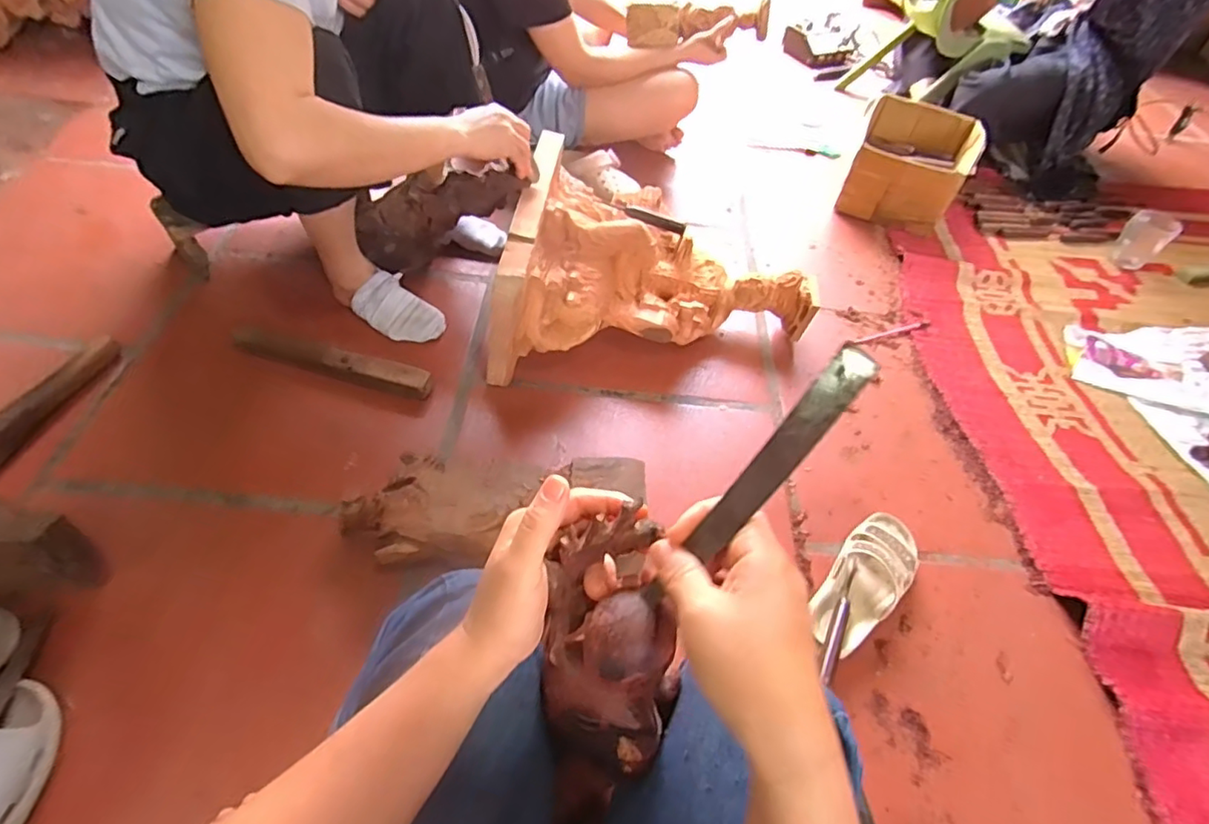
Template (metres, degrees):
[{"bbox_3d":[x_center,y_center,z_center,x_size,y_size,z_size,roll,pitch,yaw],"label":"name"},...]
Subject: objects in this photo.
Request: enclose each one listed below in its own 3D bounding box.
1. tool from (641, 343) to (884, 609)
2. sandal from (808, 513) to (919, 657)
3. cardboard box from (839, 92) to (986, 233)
[{"bbox_3d":[0.074,0.039,0.301,0.020,0.169,0.008,43,19,23],"label":"tool"},{"bbox_3d":[0.341,0.227,0.777,0.090,0.067,0.231,36,56,20],"label":"sandal"},{"bbox_3d":[0.718,-0.579,1.380,0.258,0.138,0.335,22,53,10],"label":"cardboard box"}]

